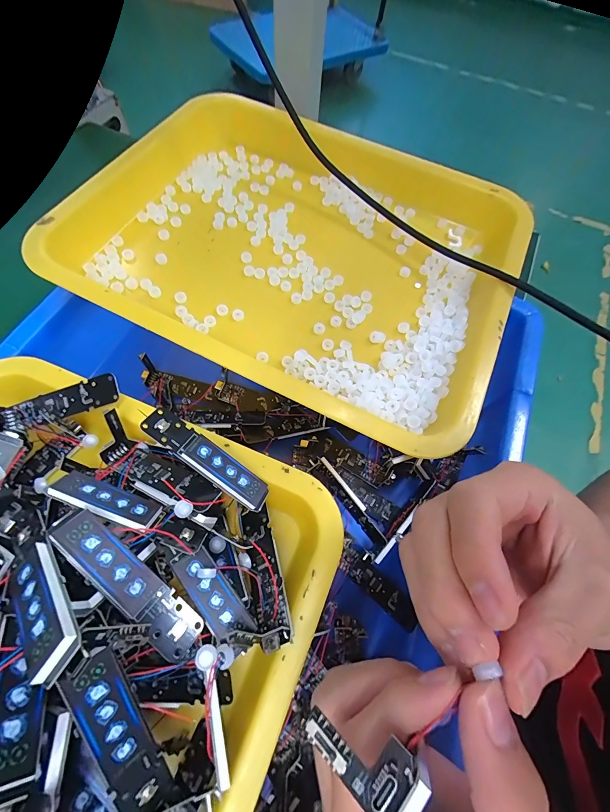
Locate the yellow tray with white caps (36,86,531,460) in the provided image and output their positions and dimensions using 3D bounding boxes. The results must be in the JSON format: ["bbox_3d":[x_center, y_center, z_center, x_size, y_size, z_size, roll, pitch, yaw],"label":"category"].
[{"bbox_3d":[-0.013,-0.136,0.279,0.360,0.068,0.262,26,72,7],"label":"yellow tray with white caps"}]

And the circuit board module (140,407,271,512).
[{"bbox_3d":[-0.053,0.029,0.183,0.078,0.004,0.018,38,49,-4],"label":"circuit board module"}]

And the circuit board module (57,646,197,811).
[{"bbox_3d":[-0.066,0.140,0.129,0.020,0.013,0.100,-19,101,-8],"label":"circuit board module"}]

